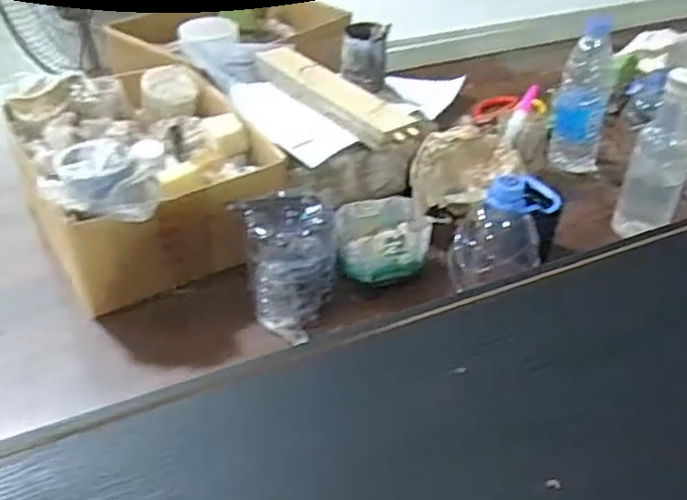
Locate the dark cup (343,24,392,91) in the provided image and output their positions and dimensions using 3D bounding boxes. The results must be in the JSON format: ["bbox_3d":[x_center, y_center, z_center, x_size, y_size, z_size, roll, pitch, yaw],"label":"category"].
[{"bbox_3d":[0.029,-0.256,0.924,0.055,0.074,0.053,0,38,0],"label":"dark cup"}]

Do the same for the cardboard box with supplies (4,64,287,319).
[{"bbox_3d":[-0.224,-0.091,0.807,0.249,0.164,0.297,-19,43,-23],"label":"cardboard box with supplies"}]

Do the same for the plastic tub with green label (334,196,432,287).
[{"bbox_3d":[0.042,-0.006,0.782,0.104,0.066,0.083,-8,39,-11],"label":"plastic tub with green label"}]

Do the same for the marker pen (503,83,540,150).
[{"bbox_3d":[0.231,-0.176,0.928,0.022,0.018,0.091,24,84,27],"label":"marker pen"}]

